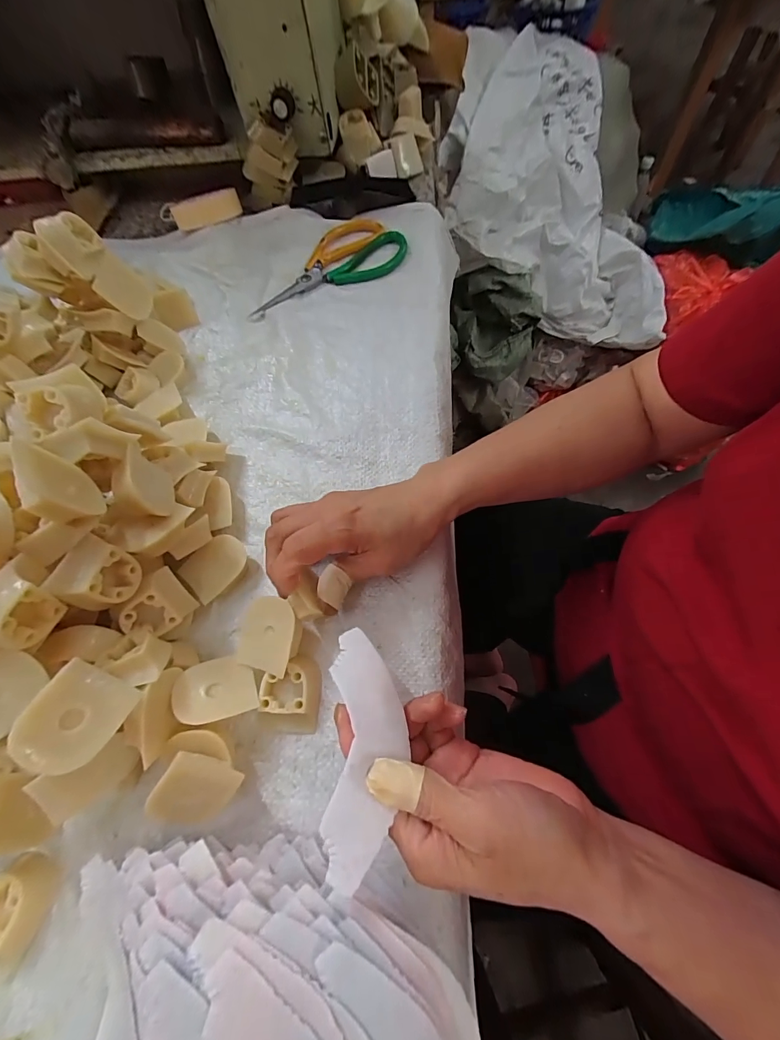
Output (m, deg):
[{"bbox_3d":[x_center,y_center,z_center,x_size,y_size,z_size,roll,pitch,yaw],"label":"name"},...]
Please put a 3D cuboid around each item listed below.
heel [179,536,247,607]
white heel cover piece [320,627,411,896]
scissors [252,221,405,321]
[{"bbox_3d":[-0.128,0.035,0.295,0.036,0.015,0.045,41,73,19],"label":"heel"},{"bbox_3d":[-0.011,0.112,0.203,0.038,0.015,0.110,-1,52,2],"label":"white heel cover piece"},{"bbox_3d":[-0.077,-0.289,0.448,0.194,0.006,0.098,-29,67,-11],"label":"scissors"}]

